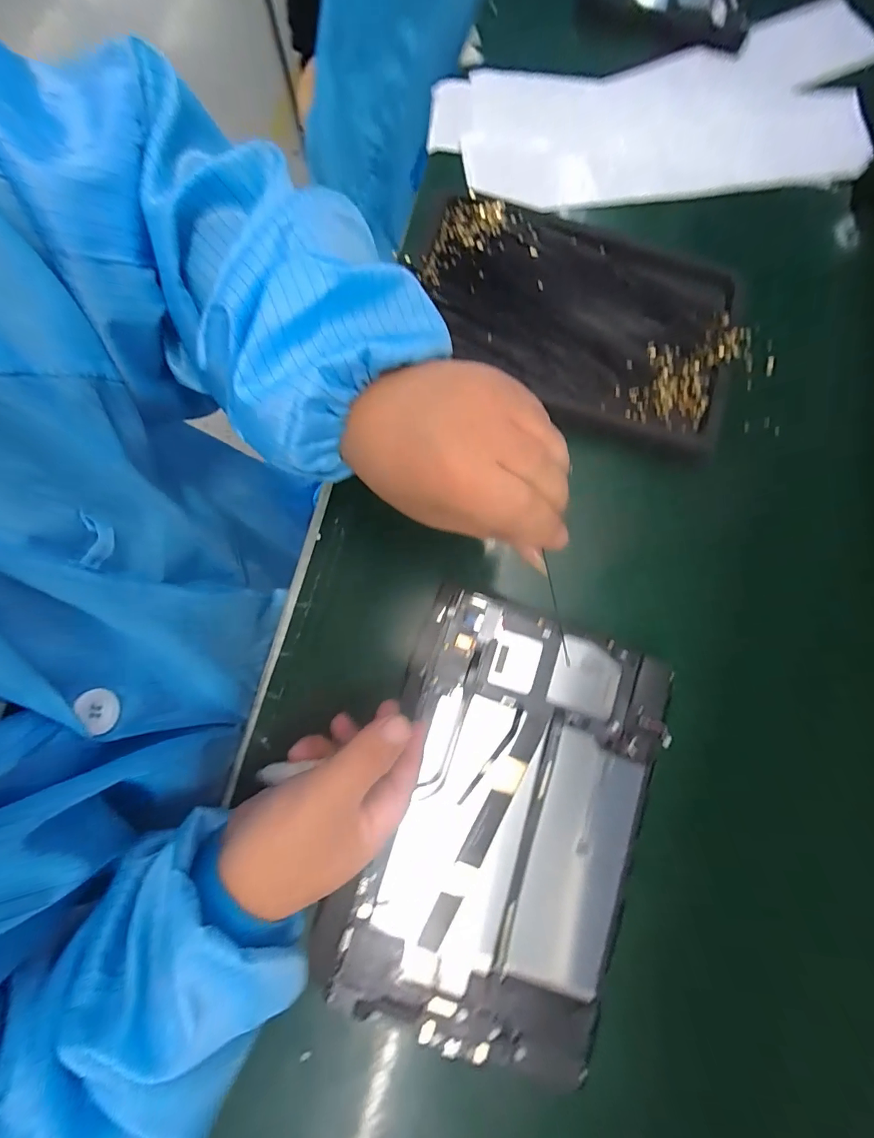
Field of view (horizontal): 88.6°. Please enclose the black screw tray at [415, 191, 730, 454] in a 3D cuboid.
[{"bbox_3d":[0.102,-0.185,0.338,0.233,0.022,0.154,15,80,2],"label":"black screw tray"}]

